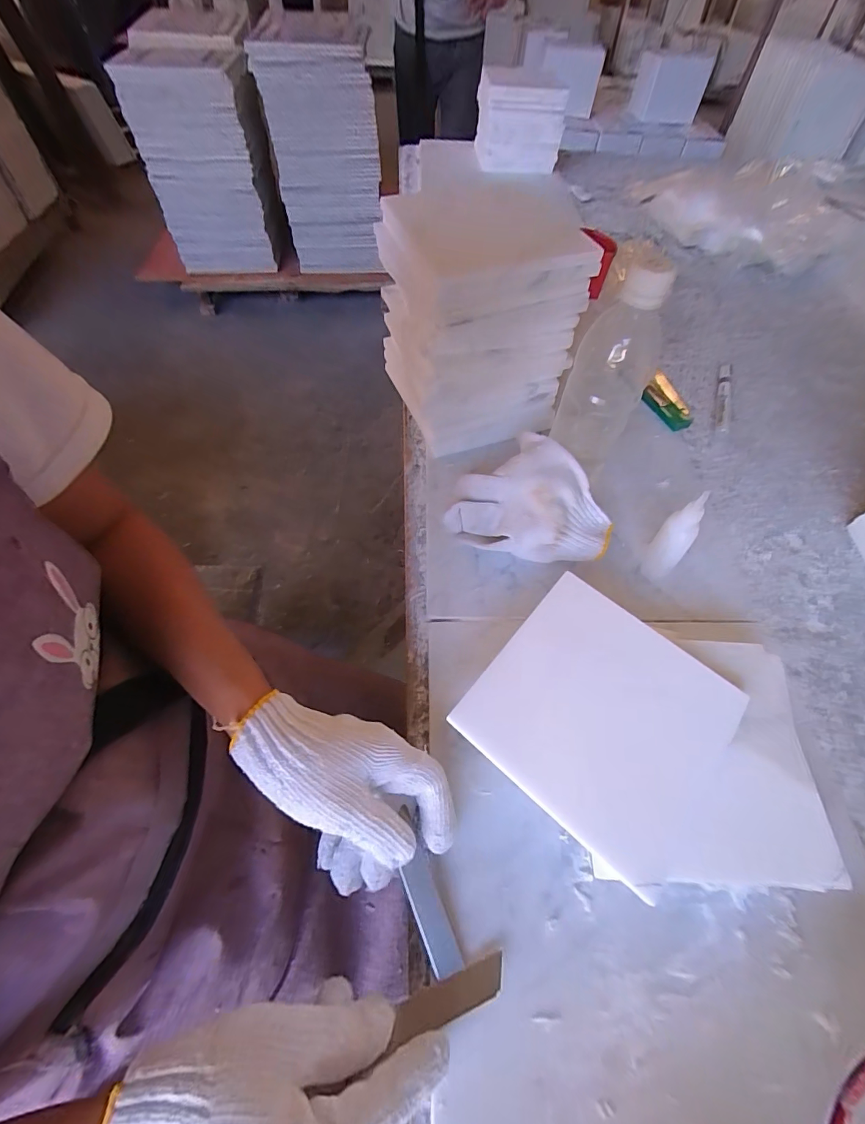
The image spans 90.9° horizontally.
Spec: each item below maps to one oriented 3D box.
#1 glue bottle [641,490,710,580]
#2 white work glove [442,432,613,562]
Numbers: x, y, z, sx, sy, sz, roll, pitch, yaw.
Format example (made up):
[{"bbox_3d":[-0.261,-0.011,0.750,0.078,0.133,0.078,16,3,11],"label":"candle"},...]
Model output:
[{"bbox_3d":[0.214,-0.021,0.379,0.027,0.095,0.026,37,63,20],"label":"glue bottle"},{"bbox_3d":[0.091,-0.057,0.401,0.147,0.082,0.102,7,57,2],"label":"white work glove"}]

